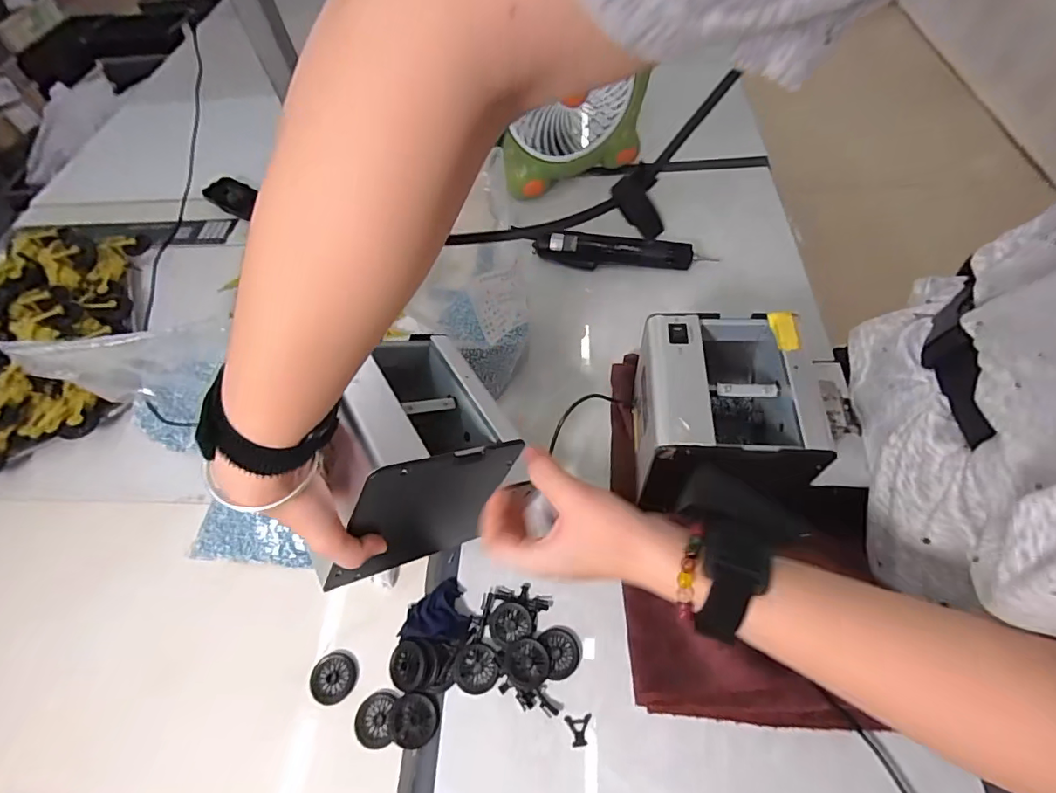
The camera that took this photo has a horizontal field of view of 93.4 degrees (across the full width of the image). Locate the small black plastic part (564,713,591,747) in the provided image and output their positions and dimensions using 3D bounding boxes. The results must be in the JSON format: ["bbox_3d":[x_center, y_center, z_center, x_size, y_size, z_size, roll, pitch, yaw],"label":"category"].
[{"bbox_3d":[0.040,0.266,0.397,0.021,0.004,0.020,-5,58,2],"label":"small black plastic part"}]

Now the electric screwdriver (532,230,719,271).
[{"bbox_3d":[0.117,-0.185,0.644,0.215,0.034,0.035,6,59,9],"label":"electric screwdriver"}]

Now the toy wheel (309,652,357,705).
[{"bbox_3d":[-0.169,0.242,0.428,0.038,0.005,0.038,-2,58,3],"label":"toy wheel"}]

